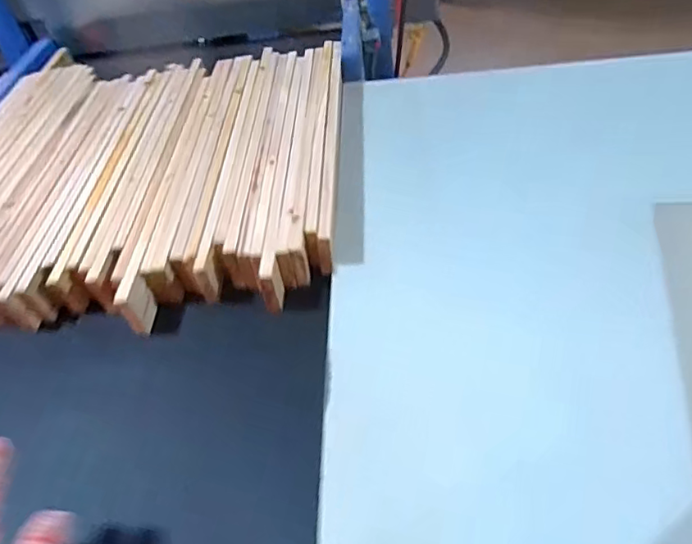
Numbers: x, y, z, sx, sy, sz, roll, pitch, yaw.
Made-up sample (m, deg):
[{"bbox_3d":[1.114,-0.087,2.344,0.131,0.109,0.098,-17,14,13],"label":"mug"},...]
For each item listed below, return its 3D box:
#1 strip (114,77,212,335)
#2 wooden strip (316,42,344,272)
[{"bbox_3d":[-0.236,-0.132,0.756,0.025,0.054,0.481,-4,46,5],"label":"strip"},{"bbox_3d":[-0.019,-0.195,0.782,0.019,0.055,0.477,-3,46,6],"label":"wooden strip"}]

